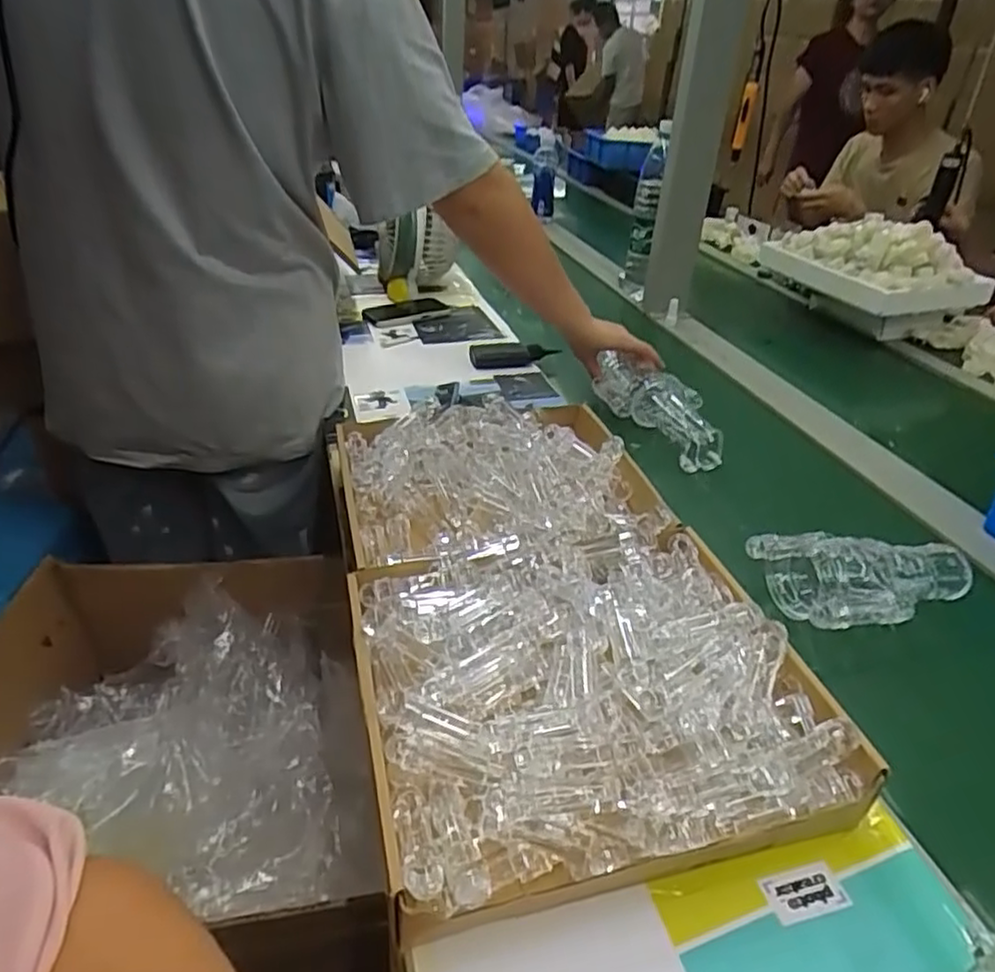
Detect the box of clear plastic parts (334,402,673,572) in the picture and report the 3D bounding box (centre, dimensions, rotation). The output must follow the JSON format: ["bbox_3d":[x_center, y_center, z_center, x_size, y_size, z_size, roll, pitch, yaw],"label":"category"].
[{"bbox_3d":[0.001,0.009,0.718,0.307,0.084,0.296,-6,34,-12],"label":"box of clear plastic parts"}]

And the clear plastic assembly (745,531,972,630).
[{"bbox_3d":[0.351,0.084,0.643,0.190,0.047,0.118,-2,33,-6],"label":"clear plastic assembly"}]

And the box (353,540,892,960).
[{"bbox_3d":[0.060,0.144,0.510,0.312,0.077,0.273,-6,34,-12],"label":"box"}]

